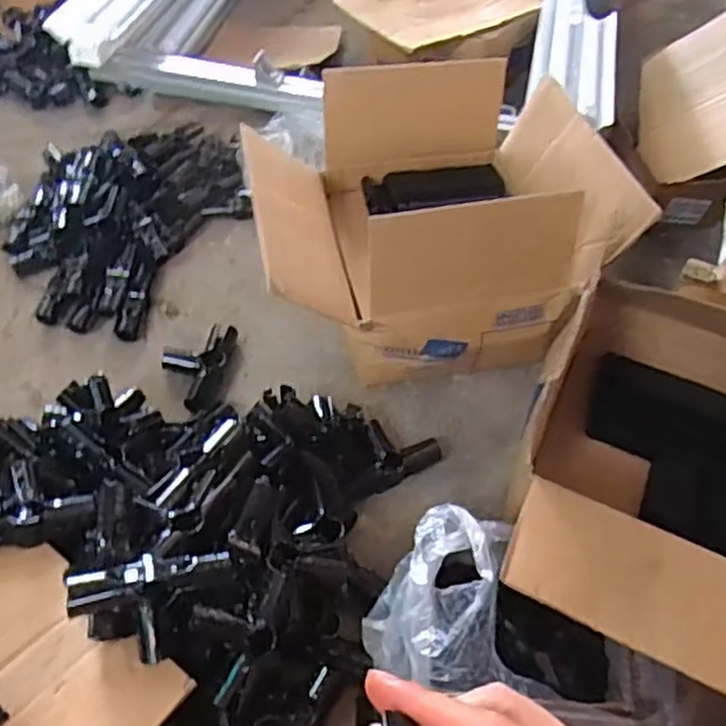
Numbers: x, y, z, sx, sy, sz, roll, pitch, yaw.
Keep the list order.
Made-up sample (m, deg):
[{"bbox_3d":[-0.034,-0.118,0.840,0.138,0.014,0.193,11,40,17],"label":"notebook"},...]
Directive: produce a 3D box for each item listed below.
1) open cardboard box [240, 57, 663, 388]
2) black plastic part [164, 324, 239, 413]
[{"bbox_3d":[0.084,-0.214,1.010,0.449,0.218,0.396,-4,51,-8],"label":"open cardboard box"},{"bbox_3d":[-0.221,-0.002,0.963,0.085,0.035,0.145,12,51,5],"label":"black plastic part"}]

